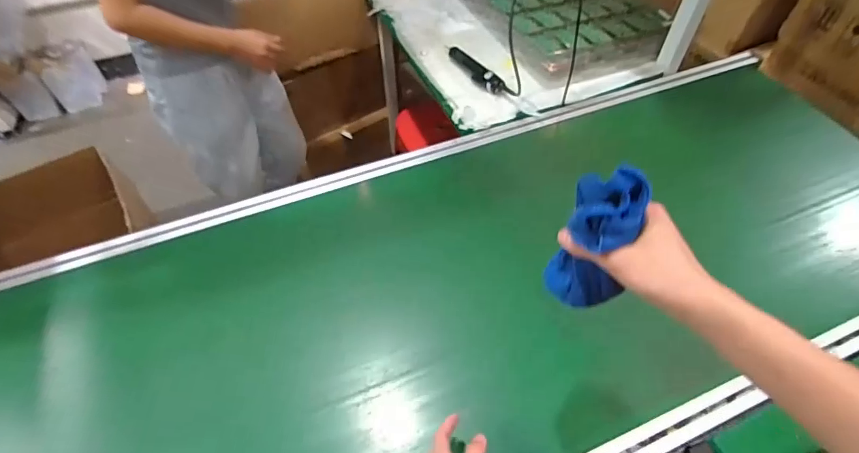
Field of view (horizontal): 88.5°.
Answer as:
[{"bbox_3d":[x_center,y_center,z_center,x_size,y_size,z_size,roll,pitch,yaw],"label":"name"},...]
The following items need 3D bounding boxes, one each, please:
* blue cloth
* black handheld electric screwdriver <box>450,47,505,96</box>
[{"bbox_3d":[0.147,0.013,0.387,0.063,0.128,0.044,25,41,19],"label":"blue cloth"},{"bbox_3d":[0.115,-0.392,1.094,0.048,0.027,0.202,-24,56,-16],"label":"black handheld electric screwdriver"}]

